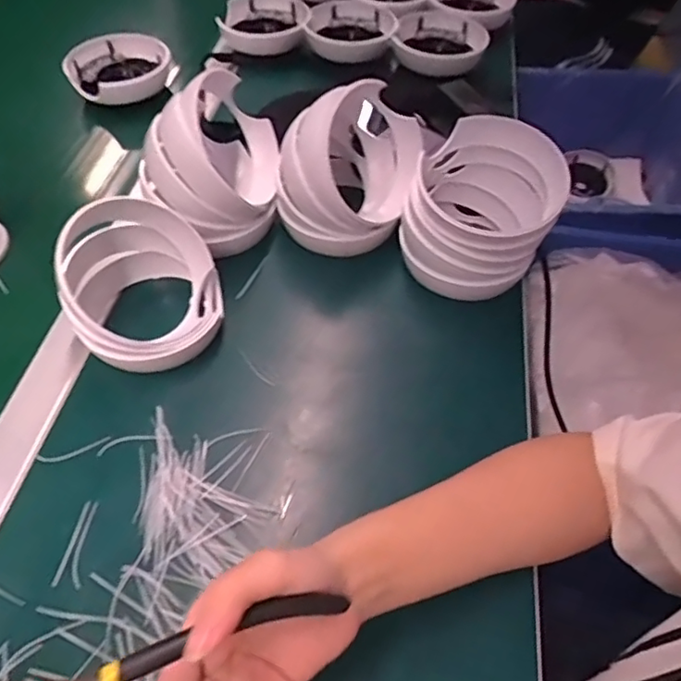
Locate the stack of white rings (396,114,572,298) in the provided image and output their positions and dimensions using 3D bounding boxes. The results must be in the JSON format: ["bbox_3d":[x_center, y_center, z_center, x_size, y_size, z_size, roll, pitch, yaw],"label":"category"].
[{"bbox_3d":[0.117,-0.105,0.505,0.116,0.100,0.116,25,56,19],"label":"stack of white rings"}]

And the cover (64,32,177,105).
[{"bbox_3d":[-0.258,-0.315,0.700,0.104,0.029,0.107,30,58,22],"label":"cover"}]

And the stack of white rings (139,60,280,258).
[{"bbox_3d":[-0.113,-0.155,0.530,0.109,0.124,0.122,-1,52,-1],"label":"stack of white rings"}]

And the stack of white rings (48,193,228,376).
[{"bbox_3d":[-0.153,-0.044,0.463,0.114,0.091,0.120,-17,54,-13],"label":"stack of white rings"}]

